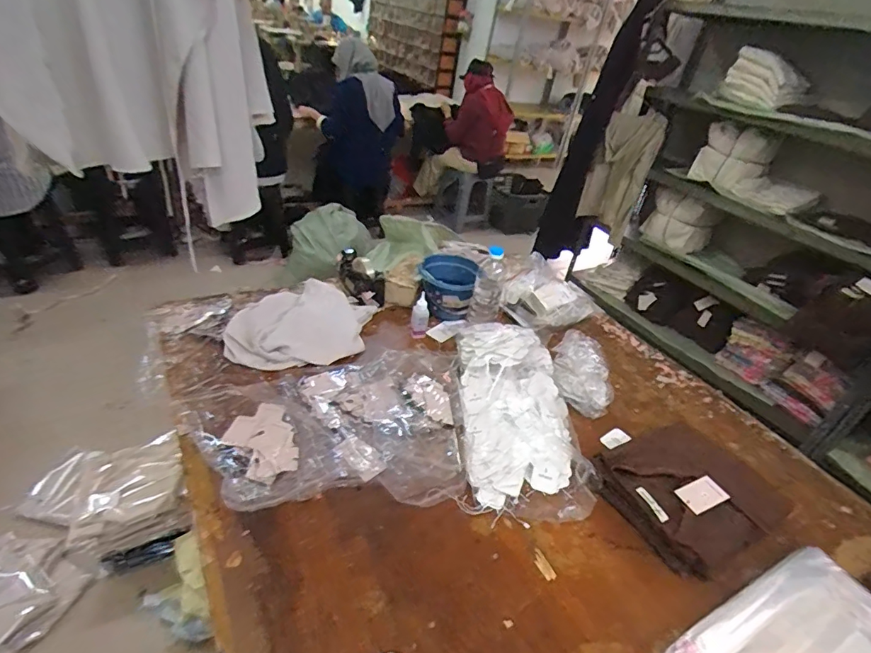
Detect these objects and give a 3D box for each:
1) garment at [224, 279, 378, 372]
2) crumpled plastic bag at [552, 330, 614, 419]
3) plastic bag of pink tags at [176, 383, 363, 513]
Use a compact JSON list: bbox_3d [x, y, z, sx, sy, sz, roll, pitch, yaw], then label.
[{"bbox_3d":[-0.334,-0.020,1.194,0.331,0.053,0.340,6,35,-5],"label":"garment"},{"bbox_3d":[0.355,0.112,1.134,0.121,0.121,0.189,0,35,-13],"label":"crumpled plastic bag"},{"bbox_3d":[-0.324,0.207,0.887,0.224,0.042,0.342,-20,44,-36],"label":"plastic bag of pink tags"}]

